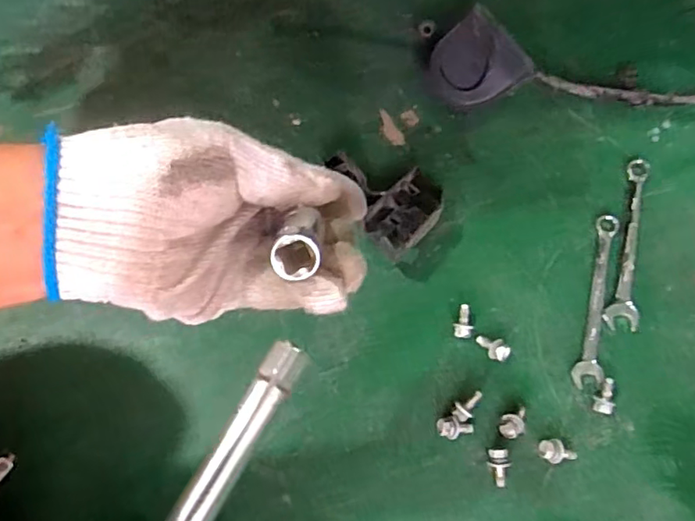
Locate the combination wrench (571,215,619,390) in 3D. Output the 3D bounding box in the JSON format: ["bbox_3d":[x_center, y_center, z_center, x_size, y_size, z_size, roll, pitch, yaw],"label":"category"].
[{"bbox_3d":[0.213,0.031,0.495,0.020,0.005,0.161,15,64,10],"label":"combination wrench"}]

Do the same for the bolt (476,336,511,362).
[{"bbox_3d":[0.118,0.072,0.475,0.028,0.010,0.016,20,65,12],"label":"bolt"}]

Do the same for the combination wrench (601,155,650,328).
[{"bbox_3d":[0.252,-0.017,0.516,0.027,0.008,0.170,16,65,11],"label":"combination wrench"}]

